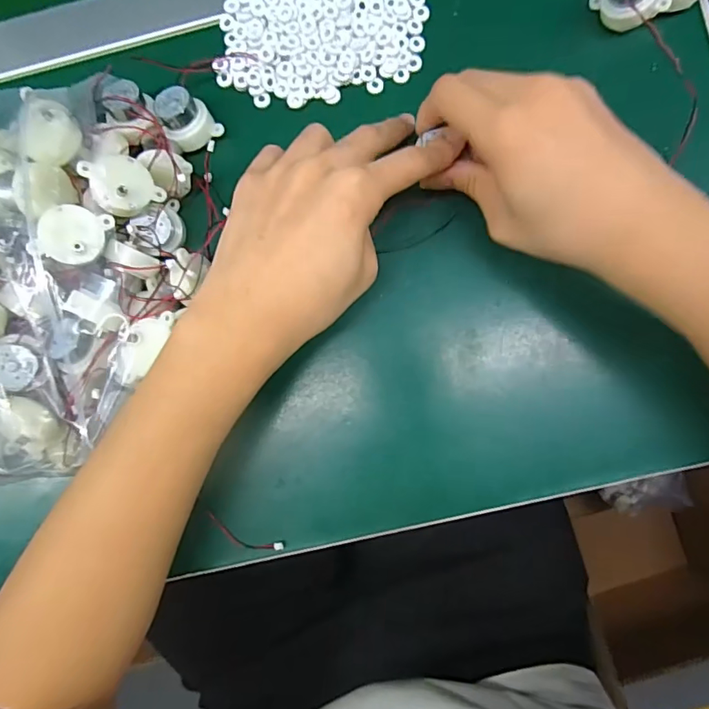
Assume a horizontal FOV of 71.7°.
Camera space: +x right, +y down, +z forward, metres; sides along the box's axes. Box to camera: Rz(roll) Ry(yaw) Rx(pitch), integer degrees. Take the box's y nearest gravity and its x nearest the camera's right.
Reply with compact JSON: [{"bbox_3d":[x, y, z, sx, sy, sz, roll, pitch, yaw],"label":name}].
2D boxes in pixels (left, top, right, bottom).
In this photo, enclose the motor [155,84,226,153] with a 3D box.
[{"bbox_3d":[-0.104,-0.145,0.307,0.030,0.029,0.031,0,86,3],"label":"motor"}]

